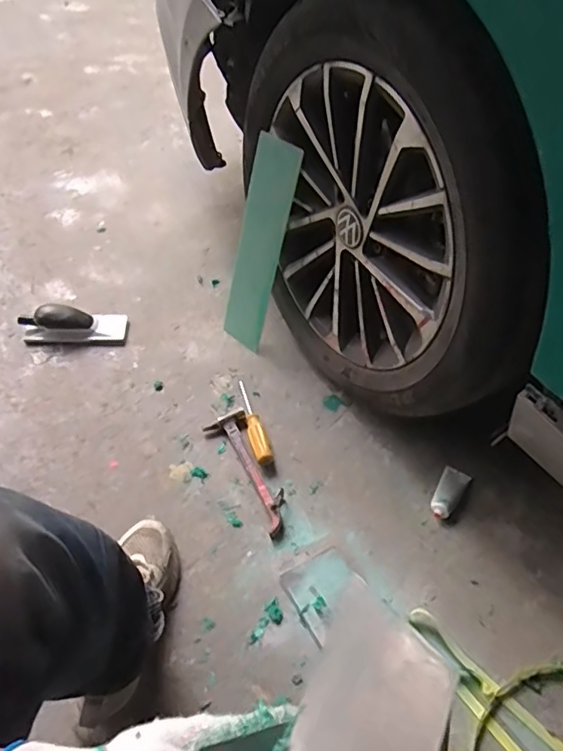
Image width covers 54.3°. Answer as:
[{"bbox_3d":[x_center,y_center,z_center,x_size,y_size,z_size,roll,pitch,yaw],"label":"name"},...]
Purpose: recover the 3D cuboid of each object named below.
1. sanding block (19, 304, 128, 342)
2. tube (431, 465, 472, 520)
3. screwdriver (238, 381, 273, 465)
[{"bbox_3d":[-0.419,-0.099,1.107,0.203,0.058,0.062,-4,49,-6],"label":"sanding block"},{"bbox_3d":[0.276,0.192,0.909,0.042,0.019,0.101,30,54,22],"label":"tube"},{"bbox_3d":[-0.053,0.078,0.987,0.029,0.021,0.190,-11,50,-12],"label":"screwdriver"}]

